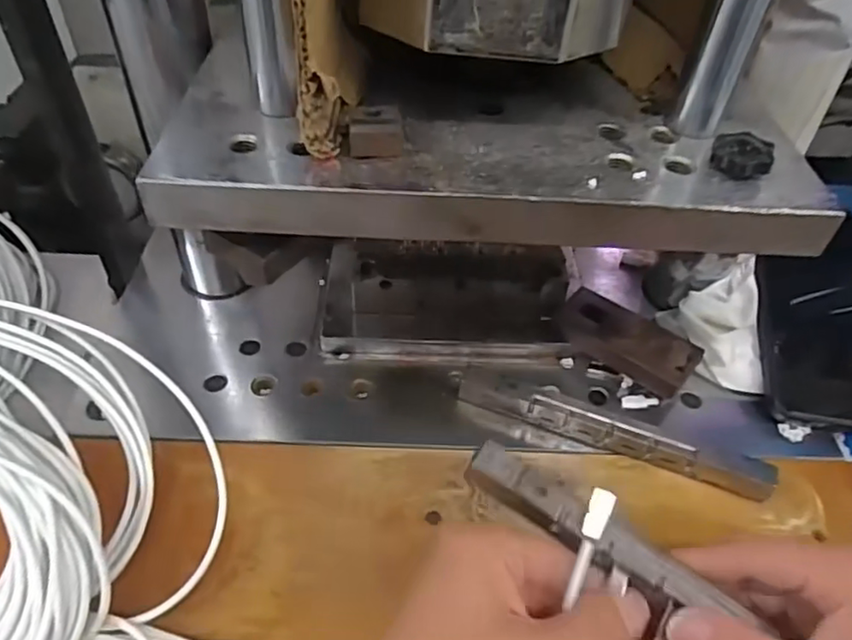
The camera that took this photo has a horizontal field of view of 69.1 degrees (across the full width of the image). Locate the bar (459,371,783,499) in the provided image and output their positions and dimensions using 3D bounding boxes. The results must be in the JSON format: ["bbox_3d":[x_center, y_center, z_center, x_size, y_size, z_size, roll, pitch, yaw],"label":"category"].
[{"bbox_3d":[0.106,0.064,0.360,0.178,0.023,0.017,17,47,12],"label":"bar"}]

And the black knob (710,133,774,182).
[{"bbox_3d":[0.133,-0.068,0.260,0.024,0.009,0.026,25,49,18],"label":"black knob"}]

